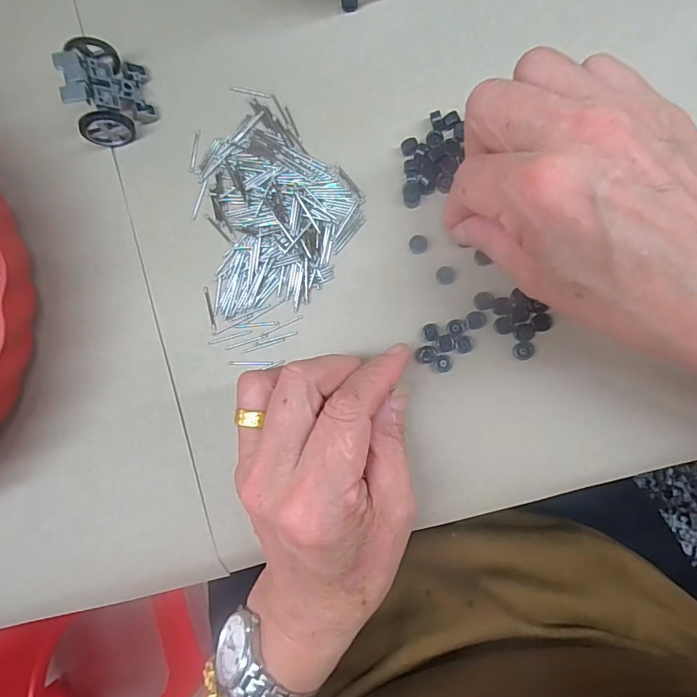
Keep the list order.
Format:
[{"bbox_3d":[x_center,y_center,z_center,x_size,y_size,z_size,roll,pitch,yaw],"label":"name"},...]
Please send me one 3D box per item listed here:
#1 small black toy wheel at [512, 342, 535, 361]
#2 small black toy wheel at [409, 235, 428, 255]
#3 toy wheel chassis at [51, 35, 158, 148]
[{"bbox_3d":[0.089,0.001,0.228,0.011,0.004,0.009,-8,86,7],"label":"small black toy wheel"},{"bbox_3d":[0.037,-0.055,0.238,0.009,0.004,0.009,0,87,8],"label":"small black toy wheel"},{"bbox_3d":[-0.134,-0.145,0.250,0.034,0.033,0.050,-15,86,7],"label":"toy wheel chassis"}]

